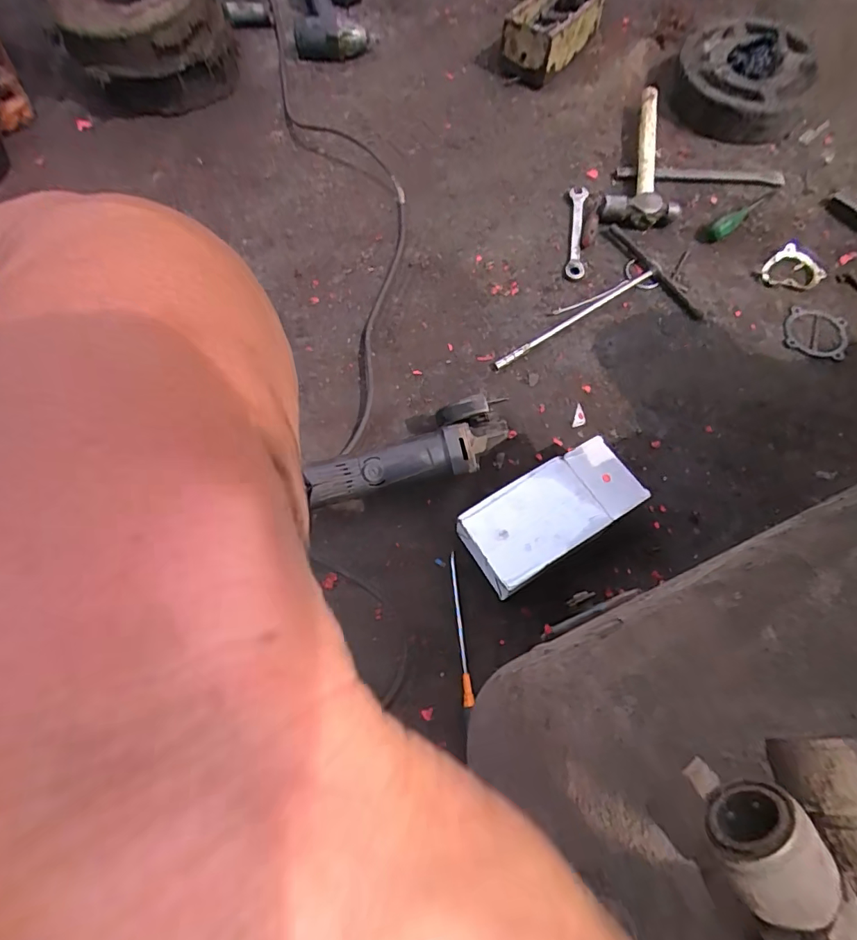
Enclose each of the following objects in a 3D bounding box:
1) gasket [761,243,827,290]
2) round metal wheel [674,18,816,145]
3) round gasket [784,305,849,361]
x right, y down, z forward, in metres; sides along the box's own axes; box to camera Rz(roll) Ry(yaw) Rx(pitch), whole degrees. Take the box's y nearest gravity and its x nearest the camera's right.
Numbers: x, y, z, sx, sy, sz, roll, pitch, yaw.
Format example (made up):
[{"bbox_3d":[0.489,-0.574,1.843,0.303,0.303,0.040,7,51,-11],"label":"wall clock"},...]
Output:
[{"bbox_3d":[0.574,-0.313,0.800,0.097,0.008,0.079,-36,74,-14],"label":"gasket"},{"bbox_3d":[0.578,-0.724,0.927,0.236,0.067,0.276,21,70,6],"label":"round metal wheel"},{"bbox_3d":[0.577,-0.205,0.751,0.091,0.004,0.080,19,70,6],"label":"round gasket"}]

